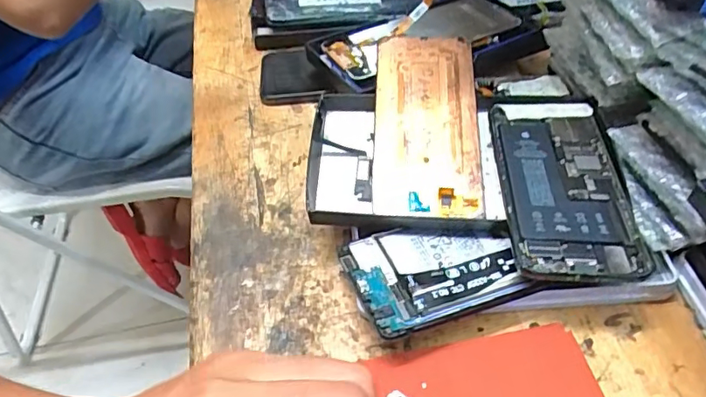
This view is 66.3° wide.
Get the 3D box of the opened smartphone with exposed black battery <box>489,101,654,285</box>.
[{"bbox_3d":[0.125,-0.012,0.321,0.072,0.007,0.137,0,48,5],"label":"opened smartphone with exposed black battery"}]

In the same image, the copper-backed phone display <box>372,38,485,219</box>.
[{"bbox_3d":[0.049,-0.050,0.360,0.068,0.010,0.139,0,66,5],"label":"copper-backed phone display"}]

